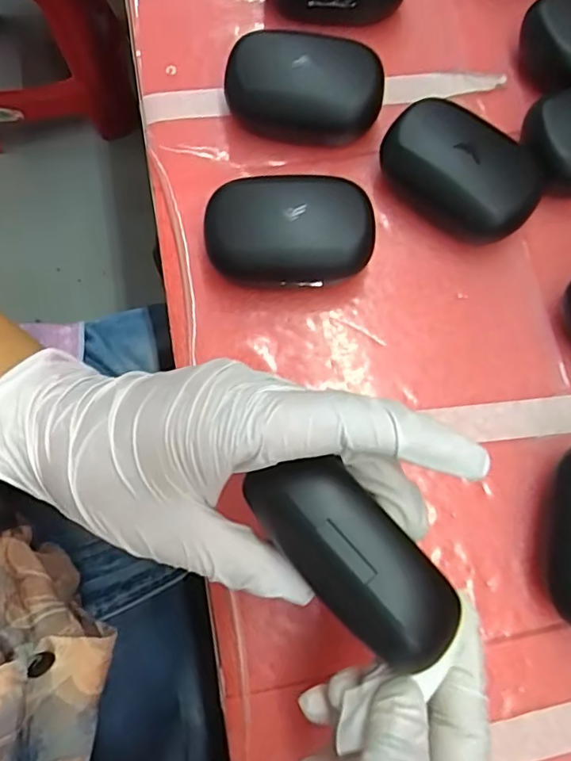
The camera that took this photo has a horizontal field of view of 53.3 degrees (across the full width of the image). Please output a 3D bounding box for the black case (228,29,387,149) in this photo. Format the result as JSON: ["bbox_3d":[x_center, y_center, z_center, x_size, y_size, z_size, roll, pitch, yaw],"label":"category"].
[{"bbox_3d":[0.011,-0.162,0.318,0.084,0.041,0.049,11,76,3],"label":"black case"}]

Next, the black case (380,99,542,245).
[{"bbox_3d":[0.095,-0.113,0.307,0.084,0.038,0.057,33,78,8],"label":"black case"}]

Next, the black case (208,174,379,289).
[{"bbox_3d":[0.002,-0.076,0.298,0.084,0.038,0.056,2,76,0],"label":"black case"}]

